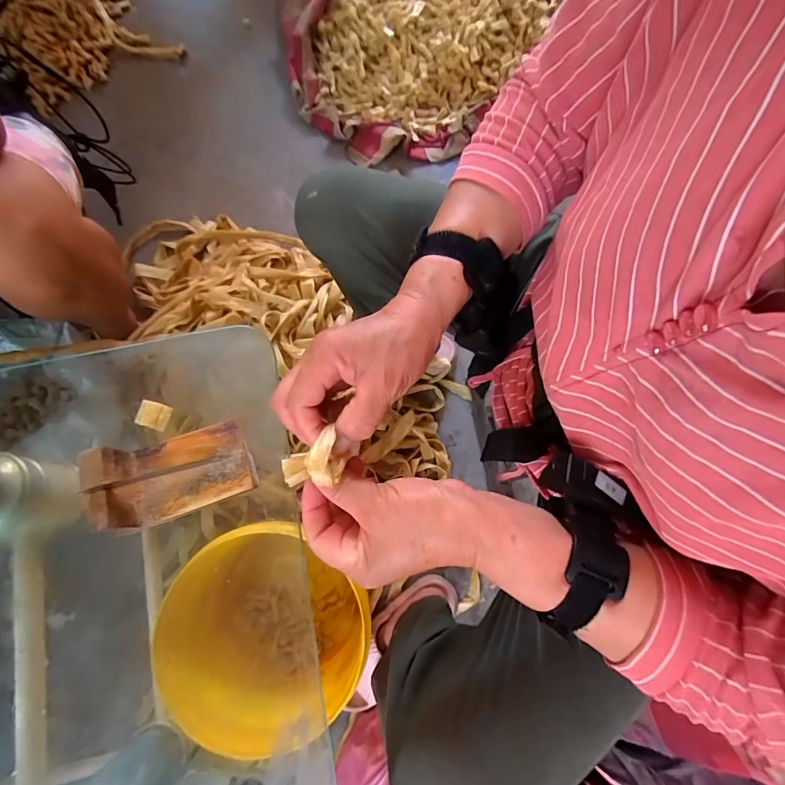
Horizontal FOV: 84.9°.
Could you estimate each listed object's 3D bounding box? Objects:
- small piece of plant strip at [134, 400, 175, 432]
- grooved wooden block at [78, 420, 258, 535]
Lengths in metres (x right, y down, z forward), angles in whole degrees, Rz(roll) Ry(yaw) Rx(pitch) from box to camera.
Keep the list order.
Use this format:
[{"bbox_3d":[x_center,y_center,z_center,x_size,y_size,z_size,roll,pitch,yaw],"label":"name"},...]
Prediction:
[{"bbox_3d":[-0.211,0.020,0.379,0.027,0.005,0.022,15,76,4],"label":"small piece of plant strip"},{"bbox_3d":[-0.169,0.060,0.329,0.104,0.047,0.063,-21,76,-5],"label":"grooved wooden block"}]

